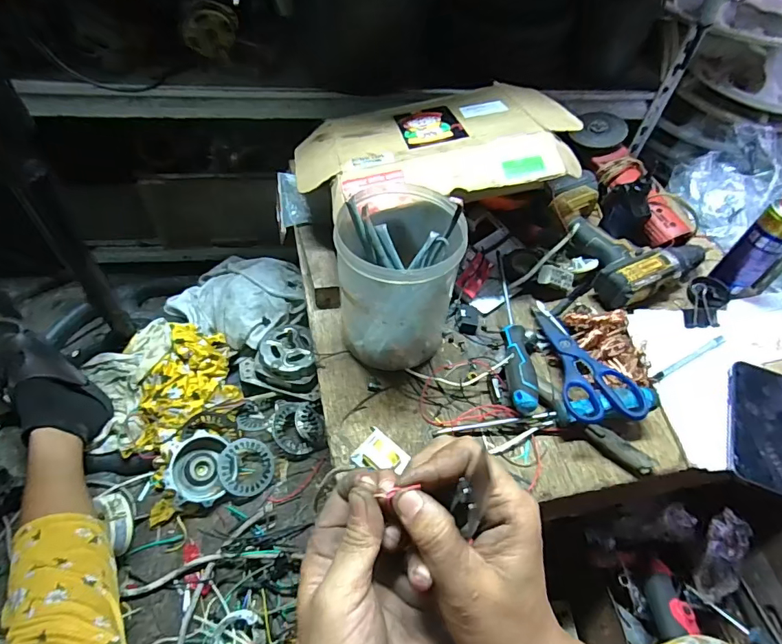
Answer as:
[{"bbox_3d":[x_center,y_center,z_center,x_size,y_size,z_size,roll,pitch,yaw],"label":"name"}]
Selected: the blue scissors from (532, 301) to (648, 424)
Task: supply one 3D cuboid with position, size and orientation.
[{"bbox_3d":[0.211,0.045,0.560,0.078,0.012,0.207,-21,40,-8],"label":"blue scissors"}]

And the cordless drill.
[{"bbox_3d":[0.341,-0.122,0.689,0.183,0.072,0.188,-21,58,-20],"label":"cordless drill"}]

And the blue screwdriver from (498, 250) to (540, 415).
[{"bbox_3d":[0.151,0.002,0.590,0.031,0.032,0.253,4,49,-2],"label":"blue screwdriver"}]

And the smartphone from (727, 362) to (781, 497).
[{"bbox_3d":[0.433,0.122,0.532,0.084,0.013,0.161,19,54,11],"label":"smartphone"}]

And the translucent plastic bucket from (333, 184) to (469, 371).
[{"bbox_3d":[0.007,-0.050,0.534,0.125,0.168,0.135,3,53,-4],"label":"translucent plastic bucket"}]

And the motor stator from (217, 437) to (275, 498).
[{"bbox_3d":[-0.247,0.247,0.798,0.089,0.016,0.096,6,59,-22],"label":"motor stator"}]

